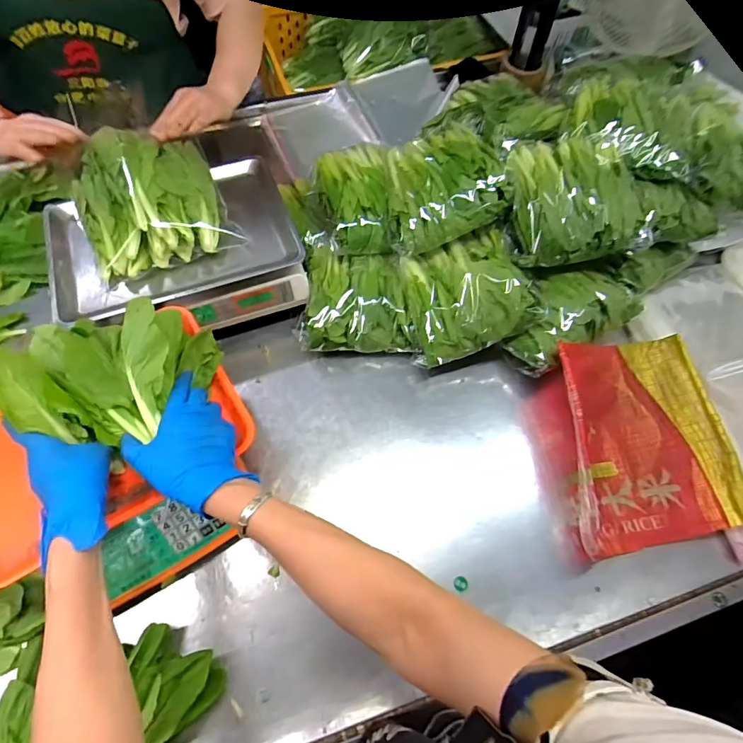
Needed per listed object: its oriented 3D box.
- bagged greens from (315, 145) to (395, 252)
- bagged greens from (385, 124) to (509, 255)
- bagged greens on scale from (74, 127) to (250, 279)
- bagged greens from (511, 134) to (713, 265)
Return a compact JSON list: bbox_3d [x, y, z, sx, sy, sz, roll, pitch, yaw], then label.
[{"bbox_3d":[-0.028,-0.279,0.731,0.111,0.056,0.201,-3,63,-3],"label":"bagged greens"},{"bbox_3d":[0.104,-0.287,0.690,0.167,0.075,0.197,-9,63,-6],"label":"bagged greens"},{"bbox_3d":[-0.317,-0.251,0.657,0.188,0.082,0.204,-25,66,-14],"label":"bagged greens on scale"},{"bbox_3d":[0.362,-0.272,0.701,0.330,0.085,0.182,-12,63,-7],"label":"bagged greens"}]

